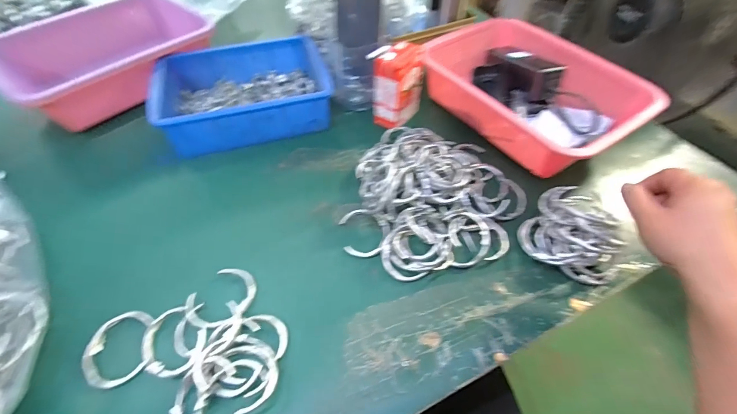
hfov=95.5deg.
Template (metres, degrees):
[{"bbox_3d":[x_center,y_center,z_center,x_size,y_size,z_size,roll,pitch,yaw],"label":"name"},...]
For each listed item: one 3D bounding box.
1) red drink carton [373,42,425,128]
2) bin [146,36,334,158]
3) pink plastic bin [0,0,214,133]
[{"bbox_3d":[0.044,-0.178,0.503,0.044,0.112,0.073,35,60,23],"label":"red drink carton"},{"bbox_3d":[-0.191,-0.177,0.527,0.247,0.073,0.169,-15,55,-12],"label":"bin"},{"bbox_3d":[-0.430,-0.246,0.558,0.206,0.081,0.291,32,58,20],"label":"pink plastic bin"}]

